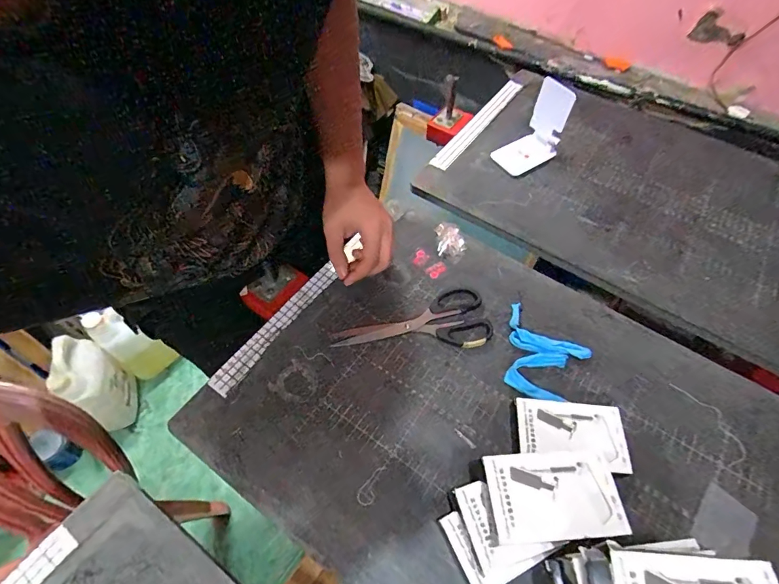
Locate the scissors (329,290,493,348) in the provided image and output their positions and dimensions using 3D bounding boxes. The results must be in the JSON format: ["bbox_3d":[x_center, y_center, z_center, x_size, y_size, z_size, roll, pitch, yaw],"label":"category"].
[{"bbox_3d":[0.028,0.041,0.540,0.202,0.007,0.083,-6,56,-6],"label":"scissors"}]

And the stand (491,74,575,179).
[{"bbox_3d":[0.259,-0.286,0.739,0.088,0.153,0.087,-23,60,-17],"label":"stand"}]

